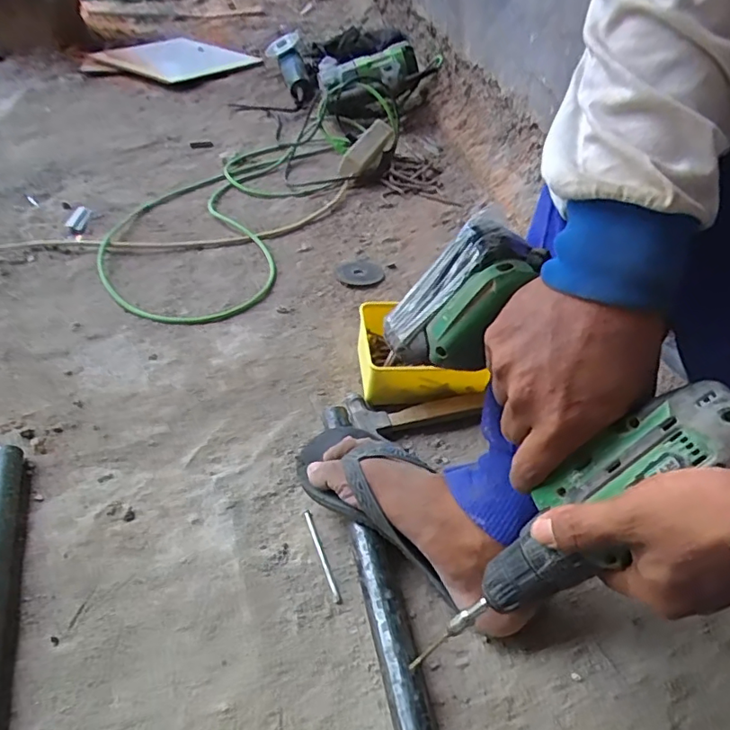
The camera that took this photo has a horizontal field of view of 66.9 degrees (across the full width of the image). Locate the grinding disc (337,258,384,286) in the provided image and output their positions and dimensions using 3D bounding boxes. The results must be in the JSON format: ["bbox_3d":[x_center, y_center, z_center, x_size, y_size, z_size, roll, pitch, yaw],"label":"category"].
[{"bbox_3d":[-0.008,-0.145,0.860,0.070,0.006,0.076,0,43,0],"label":"grinding disc"}]

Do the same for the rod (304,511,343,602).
[{"bbox_3d":[-0.041,0.181,0.529,0.006,0.006,0.099,-15,45,-16],"label":"rod"}]

